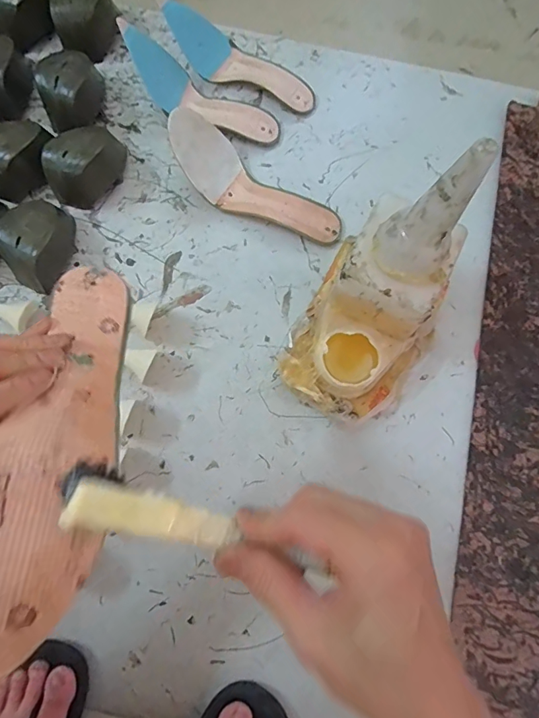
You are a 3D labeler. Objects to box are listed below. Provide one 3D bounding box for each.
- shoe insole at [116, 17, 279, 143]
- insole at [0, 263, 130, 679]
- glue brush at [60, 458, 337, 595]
[{"bbox_3d":[-0.091,-0.367,0.590,0.224,0.077,0.067,21,76,4],"label":"shoe insole"},{"bbox_3d":[-0.121,0.038,0.249,0.078,0.052,0.243,7,56,0],"label":"insole"},{"bbox_3d":[-0.061,0.078,0.222,0.085,0.018,0.029,23,75,-14],"label":"glue brush"}]

